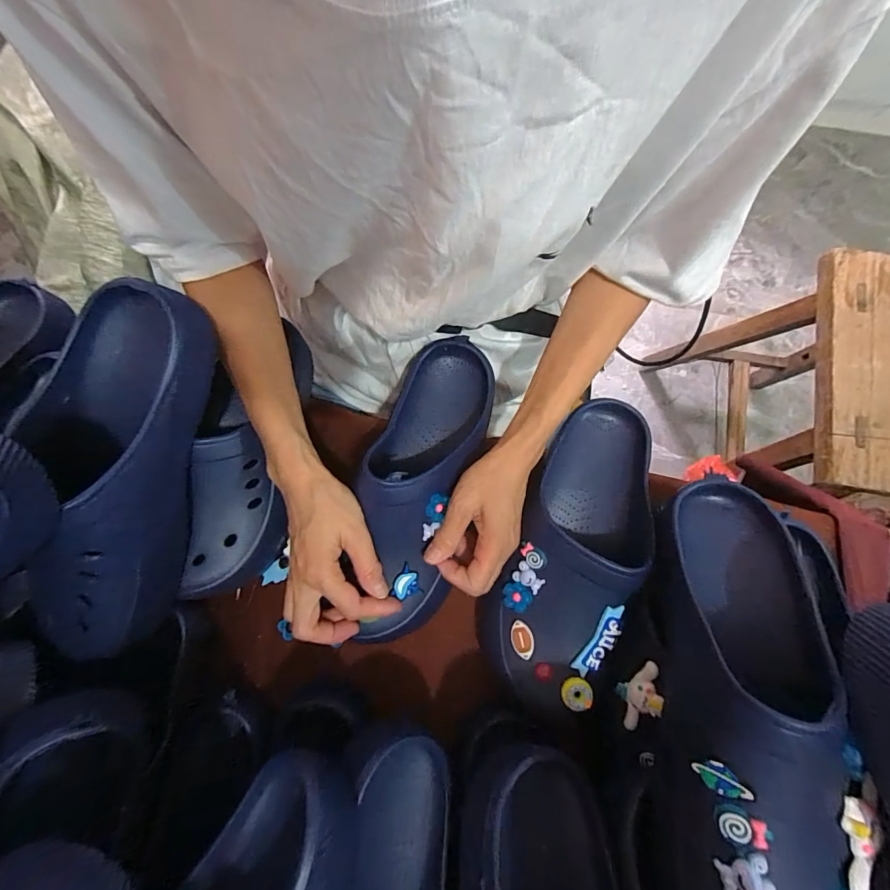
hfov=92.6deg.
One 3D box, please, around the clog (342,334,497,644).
[{"bbox_3d":[-0.021,0.027,0.381,0.089,0.087,0.275,13,69,4],"label":"clog"}]

